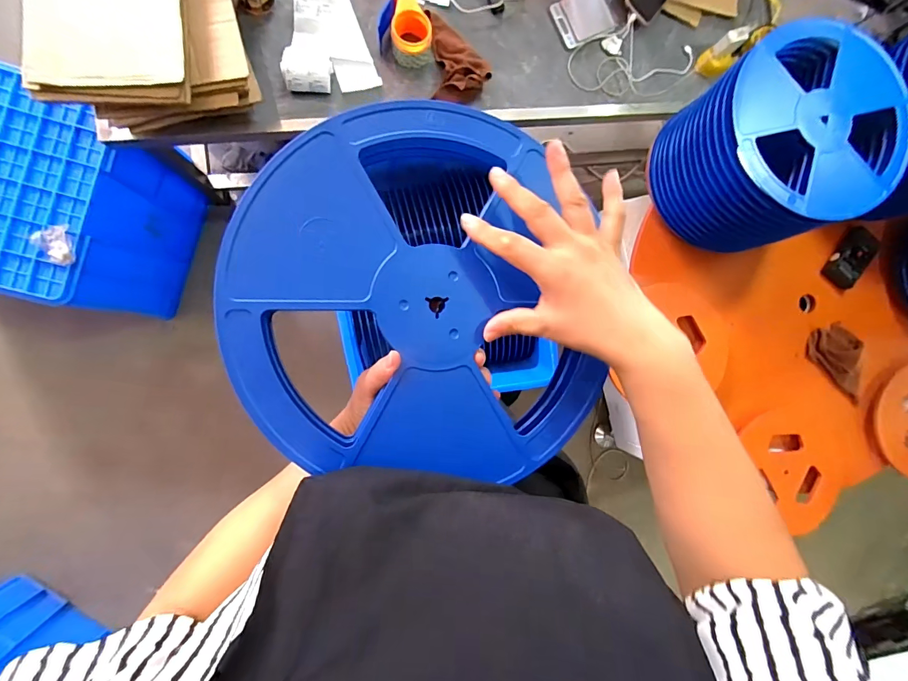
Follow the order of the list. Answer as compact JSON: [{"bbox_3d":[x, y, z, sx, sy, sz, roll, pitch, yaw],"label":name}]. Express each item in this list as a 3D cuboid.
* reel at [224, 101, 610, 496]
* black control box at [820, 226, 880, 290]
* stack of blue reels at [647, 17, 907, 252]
[{"bbox_3d":[-0.025,-0.036,0.325,0.288,0.031,0.291,0,90,-6],"label":"reel"},{"bbox_3d":[0.911,-0.194,0.915,0.066,0.021,0.147,35,86,-5],"label":"black control box"},{"bbox_3d":[0.583,-0.352,0.758,0.280,0.229,0.314,-25,93,-6],"label":"stack of blue reels"}]

